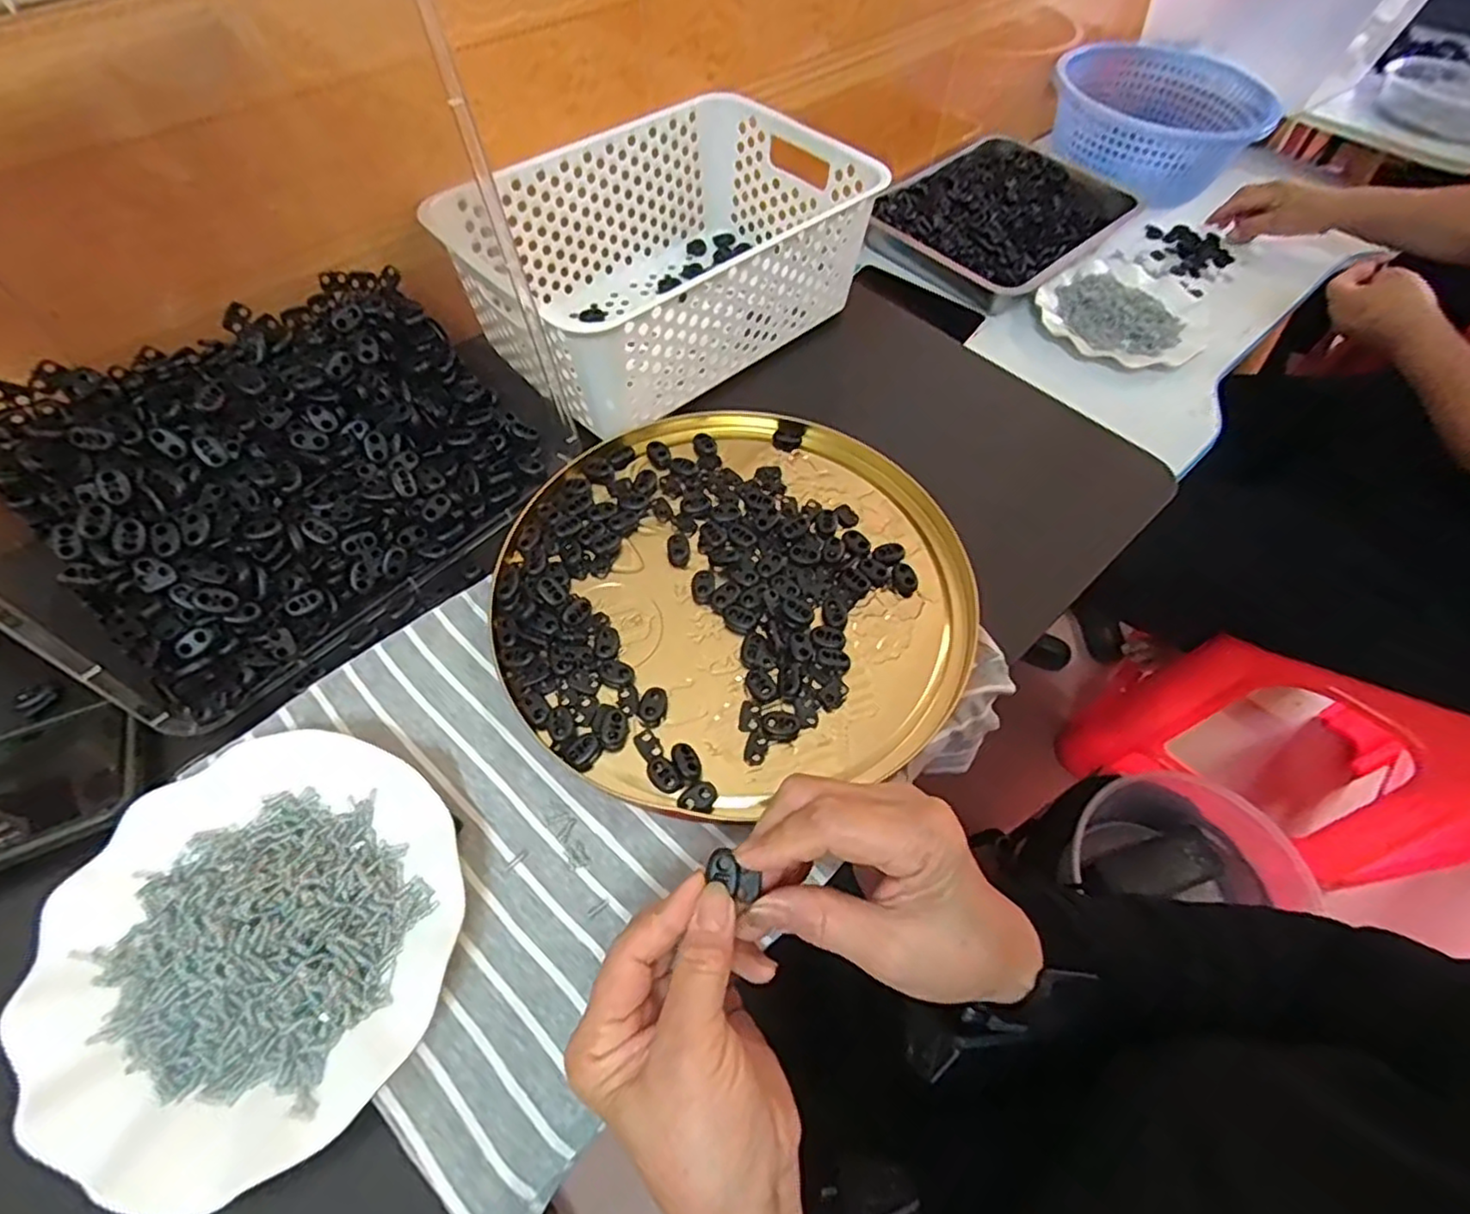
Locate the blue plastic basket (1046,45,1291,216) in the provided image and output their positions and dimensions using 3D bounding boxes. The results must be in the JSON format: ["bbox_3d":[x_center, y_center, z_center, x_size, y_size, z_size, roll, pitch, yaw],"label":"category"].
[{"bbox_3d":[0.550,-0.642,0.912,0.264,0.091,0.263,34,62,18],"label":"blue plastic basket"}]

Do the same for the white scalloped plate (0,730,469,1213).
[{"bbox_3d":[-0.219,0.151,0.317,0.174,0.030,0.176,1,57,-2],"label":"white scalloped plate"}]

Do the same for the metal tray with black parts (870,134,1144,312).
[{"bbox_3d":[0.322,-0.486,0.843,0.230,0.036,0.321,38,63,20],"label":"metal tray with black parts"}]

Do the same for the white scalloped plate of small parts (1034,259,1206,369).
[{"bbox_3d":[0.434,-0.324,0.756,0.169,0.017,0.167,1,57,-2],"label":"white scalloped plate of small parts"}]

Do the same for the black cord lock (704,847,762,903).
[{"bbox_3d":[0.000,0.113,0.290,0.024,0.008,0.013,38,64,4],"label":"black cord lock"}]

